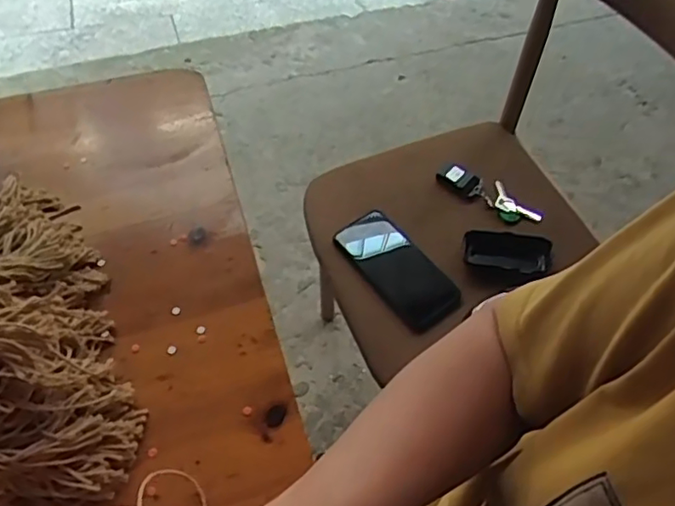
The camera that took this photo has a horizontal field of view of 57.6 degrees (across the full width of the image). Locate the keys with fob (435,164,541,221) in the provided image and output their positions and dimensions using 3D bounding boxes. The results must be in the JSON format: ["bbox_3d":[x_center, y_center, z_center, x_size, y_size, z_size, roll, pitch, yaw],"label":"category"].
[{"bbox_3d":[0.208,-0.083,0.832,0.145,0.022,0.050,33,61,19],"label":"keys with fob"}]

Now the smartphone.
[{"bbox_3d":[0.072,0.017,0.773,0.079,0.017,0.174,-32,62,-21],"label":"smartphone"}]

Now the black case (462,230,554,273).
[{"bbox_3d":[0.214,-0.002,0.776,0.107,0.016,0.056,9,56,4],"label":"black case"}]

